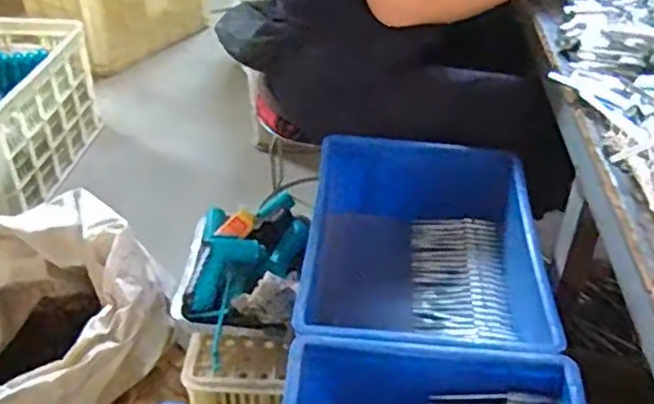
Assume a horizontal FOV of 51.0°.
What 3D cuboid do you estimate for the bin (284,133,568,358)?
[{"bbox_3d":[0.127,0.106,0.964,0.290,0.233,0.405,2,38,4],"label":"bin"}]

